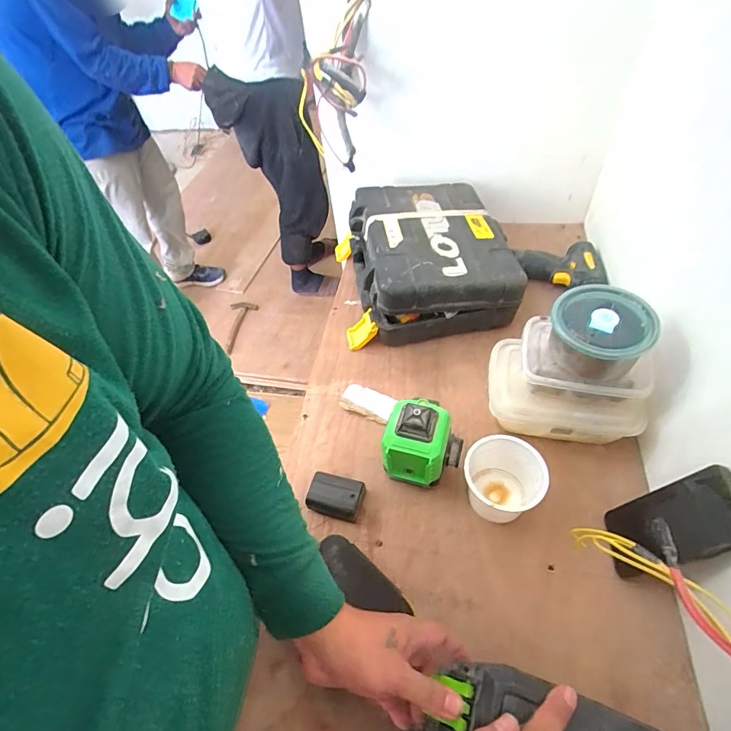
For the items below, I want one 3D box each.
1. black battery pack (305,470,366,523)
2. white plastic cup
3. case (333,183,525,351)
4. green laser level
[{"bbox_3d":[-0.039,0.178,0.580,0.074,0.029,0.050,8,53,12],"label":"black battery pack"},{"bbox_3d":[0.179,0.147,0.549,0.087,0.079,0.081,-3,51,4],"label":"white plastic cup"},{"bbox_3d":[0.102,-0.199,0.801,0.288,0.136,0.314,-7,51,0],"label":"case"},{"bbox_3d":[0.076,0.104,0.564,0.098,0.126,0.081,10,53,14],"label":"green laser level"}]

